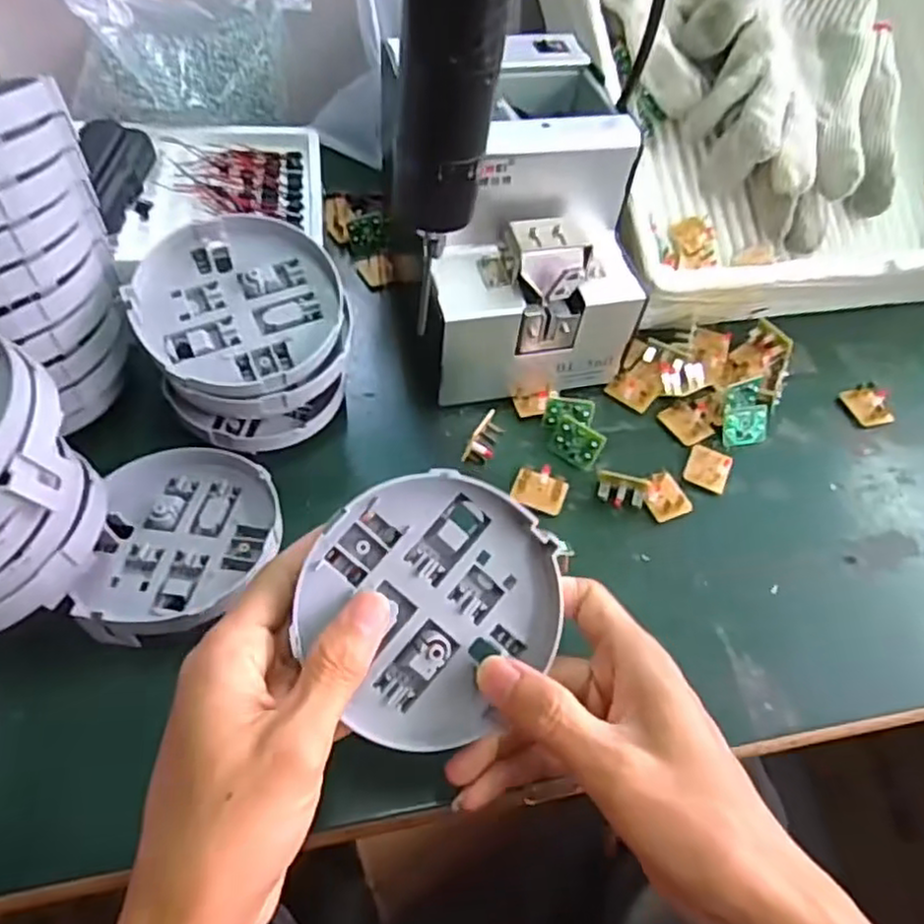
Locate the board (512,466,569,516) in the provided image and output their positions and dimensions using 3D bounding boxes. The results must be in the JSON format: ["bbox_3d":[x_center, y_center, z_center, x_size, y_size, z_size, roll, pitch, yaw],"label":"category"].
[{"bbox_3d":[0.046,0.016,0.408,0.031,0.011,0.025,21,55,10],"label":"board"}]

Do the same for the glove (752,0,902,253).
[{"bbox_3d":[0.277,-0.272,0.518,0.108,0.054,0.228,7,84,0],"label":"glove"}]

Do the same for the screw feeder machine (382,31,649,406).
[{"bbox_3d":[0.032,-0.147,0.440,0.130,0.148,0.164,-11,56,-13],"label":"screw feeder machine"}]

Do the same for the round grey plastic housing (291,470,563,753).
[{"bbox_3d":[-0.011,0.056,0.279,0.102,0.014,0.099,1,87,-16],"label":"round grey plastic housing"}]

